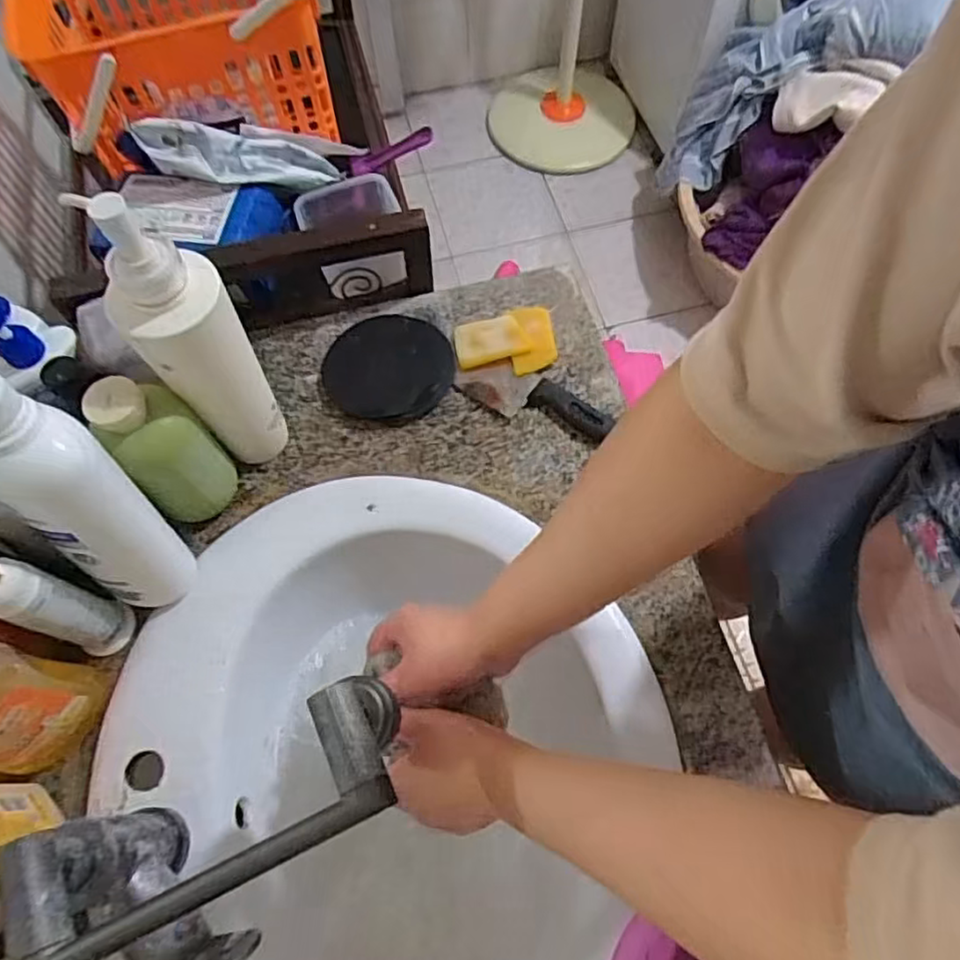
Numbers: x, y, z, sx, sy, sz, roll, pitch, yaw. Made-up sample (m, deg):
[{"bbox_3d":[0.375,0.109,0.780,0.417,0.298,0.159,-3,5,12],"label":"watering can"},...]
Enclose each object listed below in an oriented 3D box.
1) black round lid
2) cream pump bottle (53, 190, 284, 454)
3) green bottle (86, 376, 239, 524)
[{"bbox_3d":[-0.090,-0.110,0.650,0.125,0.015,0.112,-9,66,-3],"label":"black round lid"},{"bbox_3d":[-0.208,-0.092,0.500,0.073,0.273,0.053,-24,67,-9],"label":"cream pump bottle"},{"bbox_3d":[-0.247,-0.021,0.535,0.062,0.153,0.058,0,66,1],"label":"green bottle"}]

